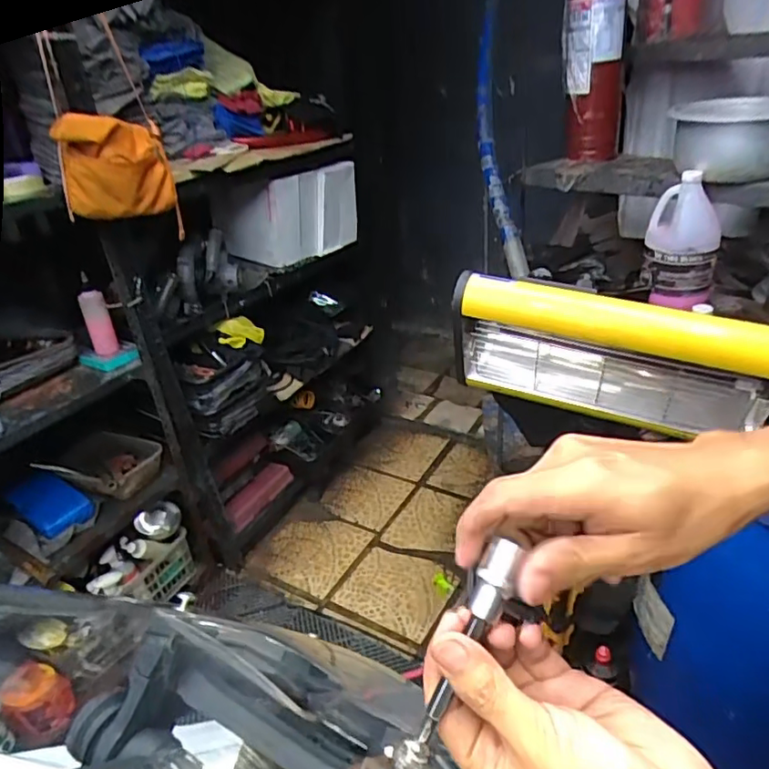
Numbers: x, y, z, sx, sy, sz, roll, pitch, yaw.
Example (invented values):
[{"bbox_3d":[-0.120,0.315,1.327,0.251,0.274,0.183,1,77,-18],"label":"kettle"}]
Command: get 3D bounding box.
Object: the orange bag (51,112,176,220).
[{"bbox_3d":[-0.537,-0.440,1.168,0.205,0.192,0.063,-18,24,-29],"label":"orange bag"}]

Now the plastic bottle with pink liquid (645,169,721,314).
[{"bbox_3d":[0.677,-0.324,1.311,0.151,0.259,0.142,10,32,24],"label":"plastic bottle with pink liquid"}]

